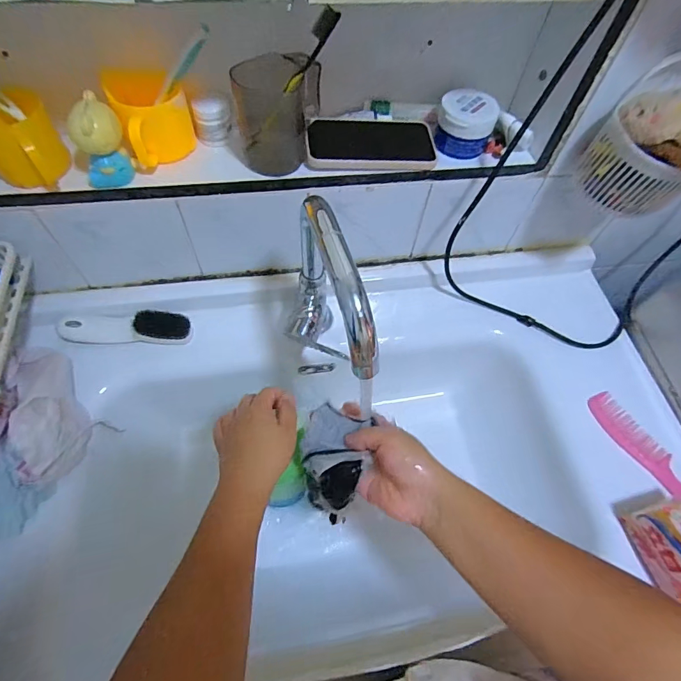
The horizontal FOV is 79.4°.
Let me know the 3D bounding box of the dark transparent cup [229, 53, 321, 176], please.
[{"bbox_3d":[-0.065,-0.243,0.443,0.084,0.108,0.063,0,60,-4],"label":"dark transparent cup"}]

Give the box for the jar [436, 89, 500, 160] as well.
[{"bbox_3d":[0.148,-0.256,0.486,0.065,0.048,0.058,17,61,6],"label":"jar"}]

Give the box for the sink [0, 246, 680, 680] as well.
[{"bbox_3d":[0.016,0.138,0.555,0.827,0.176,0.469,-7,61,-8],"label":"sink"}]

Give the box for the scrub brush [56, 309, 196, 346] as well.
[{"bbox_3d":[-0.286,-0.015,0.548,0.162,0.027,0.045,-3,99,-13],"label":"scrub brush"}]

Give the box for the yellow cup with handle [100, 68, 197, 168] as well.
[{"bbox_3d":[-0.202,-0.241,0.446,0.073,0.079,0.076,2,60,-3],"label":"yellow cup with handle"}]

